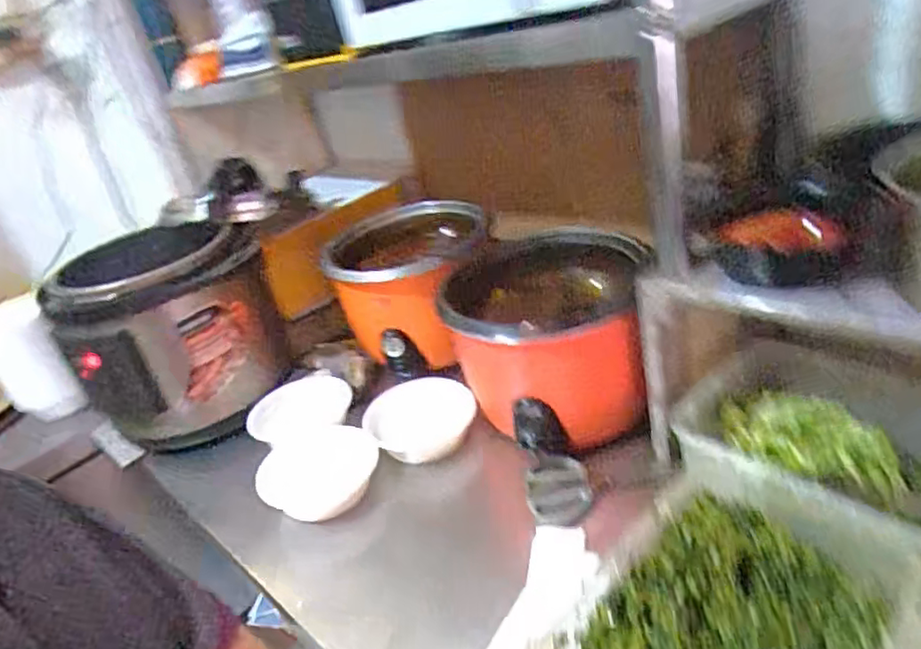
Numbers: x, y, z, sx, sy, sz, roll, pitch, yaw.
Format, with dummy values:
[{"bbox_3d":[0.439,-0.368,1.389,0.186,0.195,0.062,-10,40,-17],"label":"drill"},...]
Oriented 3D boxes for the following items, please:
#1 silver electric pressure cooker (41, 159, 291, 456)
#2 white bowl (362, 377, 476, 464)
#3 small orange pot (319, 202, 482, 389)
[{"bbox_3d":[-0.478,-0.020,1.058,0.339,0.280,0.325,-4,37,3],"label":"silver electric pressure cooker"},{"bbox_3d":[-0.057,0.141,0.929,0.139,0.061,0.145,-4,37,3],"label":"white bowl"},{"bbox_3d":[-0.101,-0.074,1.097,0.258,0.199,0.239,-4,37,3],"label":"small orange pot"}]

